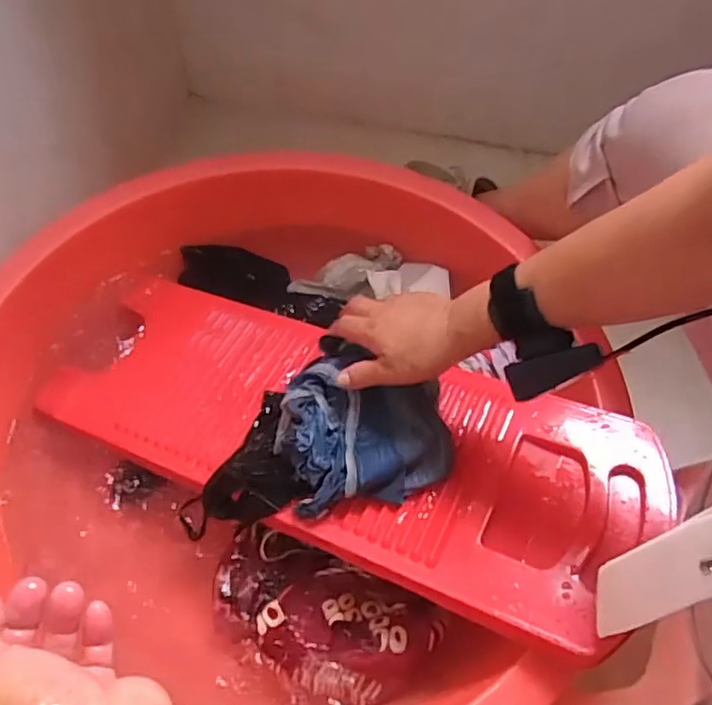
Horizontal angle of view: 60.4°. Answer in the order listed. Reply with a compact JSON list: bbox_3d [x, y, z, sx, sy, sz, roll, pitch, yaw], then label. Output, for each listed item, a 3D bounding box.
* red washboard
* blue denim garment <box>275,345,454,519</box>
[{"bbox_3d":[-0.035,0.073,0.616,0.606,0.027,0.238,21,59,25],"label":"red washboard"},{"bbox_3d":[0.004,0.067,0.553,0.143,0.058,0.125,-9,59,-8],"label":"blue denim garment"}]

